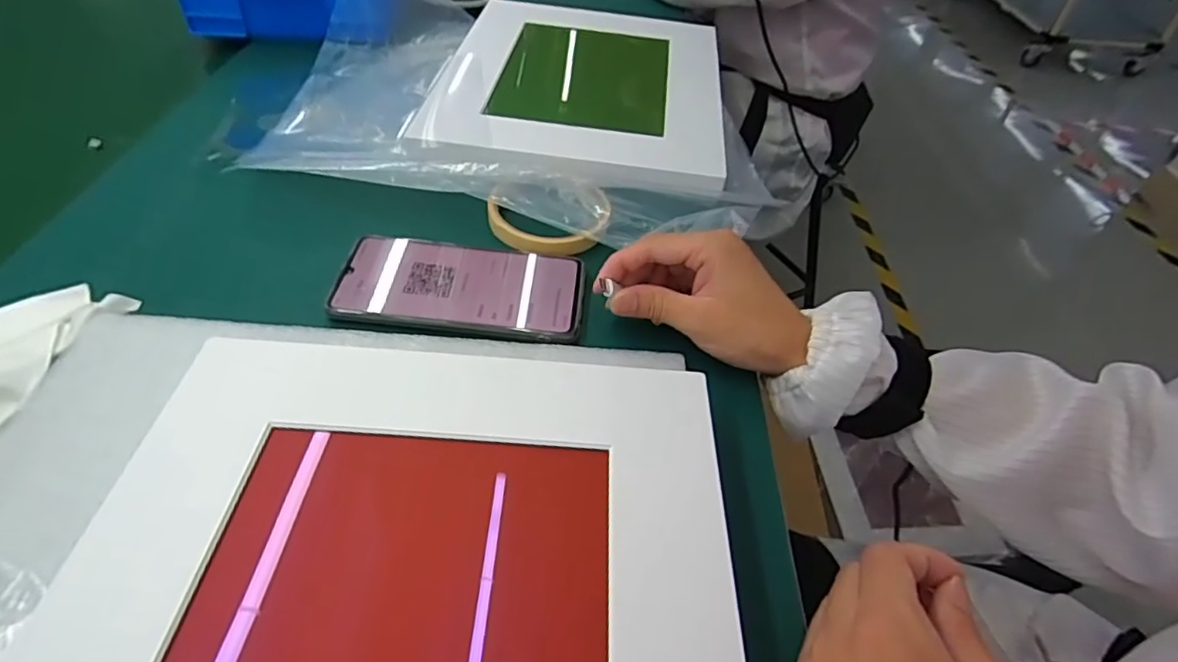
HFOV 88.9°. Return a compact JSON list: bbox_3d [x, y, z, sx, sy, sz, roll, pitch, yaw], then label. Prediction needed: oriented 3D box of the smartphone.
[{"bbox_3d":[-0.078,-0.031,0.368,0.147,0.011,0.075,6,46,0],"label":"smartphone"}]

